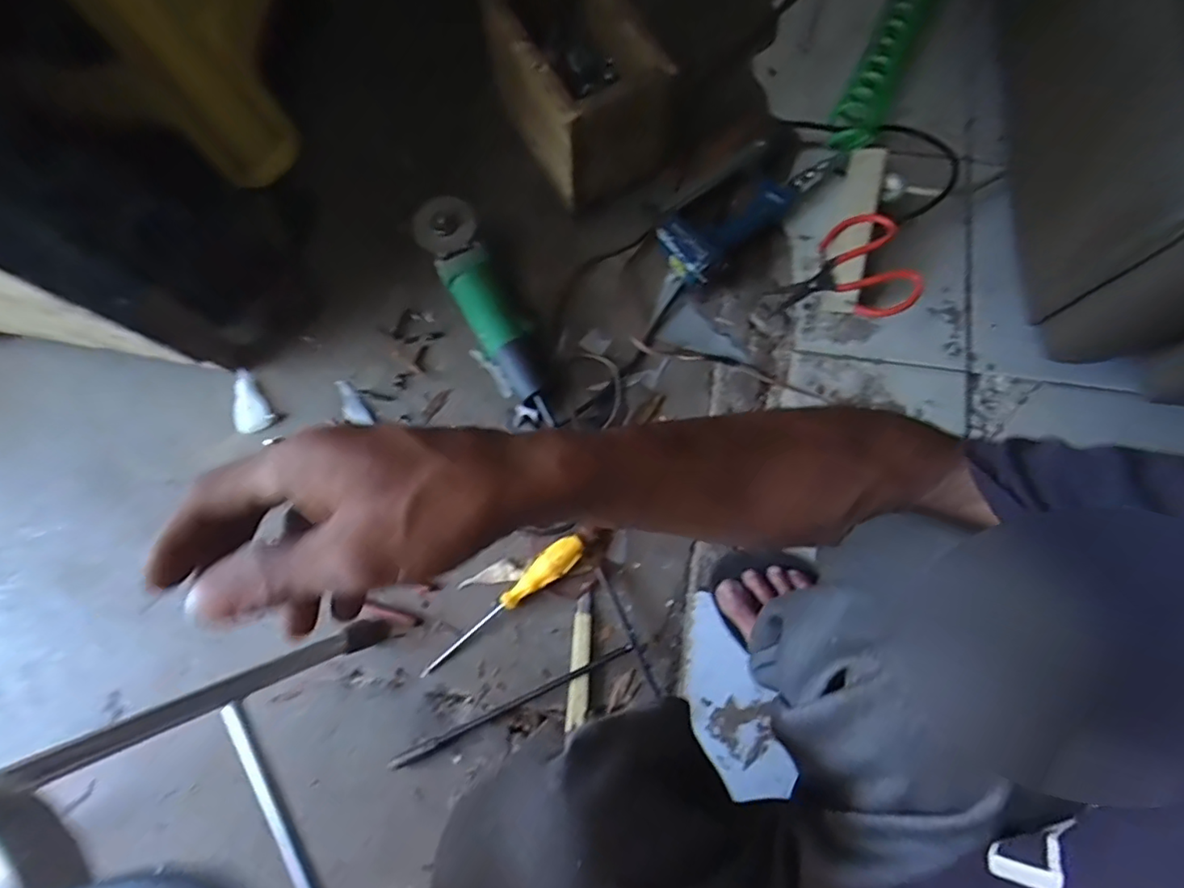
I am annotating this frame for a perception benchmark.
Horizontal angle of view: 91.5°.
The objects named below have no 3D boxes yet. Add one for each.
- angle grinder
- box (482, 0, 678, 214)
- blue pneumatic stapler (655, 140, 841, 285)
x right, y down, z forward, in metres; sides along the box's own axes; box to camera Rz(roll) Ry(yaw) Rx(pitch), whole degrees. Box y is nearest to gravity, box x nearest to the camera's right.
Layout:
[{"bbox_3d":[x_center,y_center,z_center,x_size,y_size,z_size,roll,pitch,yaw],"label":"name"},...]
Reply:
[{"bbox_3d":[-0.123,-0.156,0.692,0.071,0.080,0.277,-26,79,-4],"label":"angle grinder"},{"bbox_3d":[-0.015,-0.427,0.699,0.156,0.169,0.199,-31,79,-5],"label":"box"},{"bbox_3d":[0.188,-0.310,0.733,0.253,0.053,0.102,-44,81,-7],"label":"blue pneumatic stapler"}]

